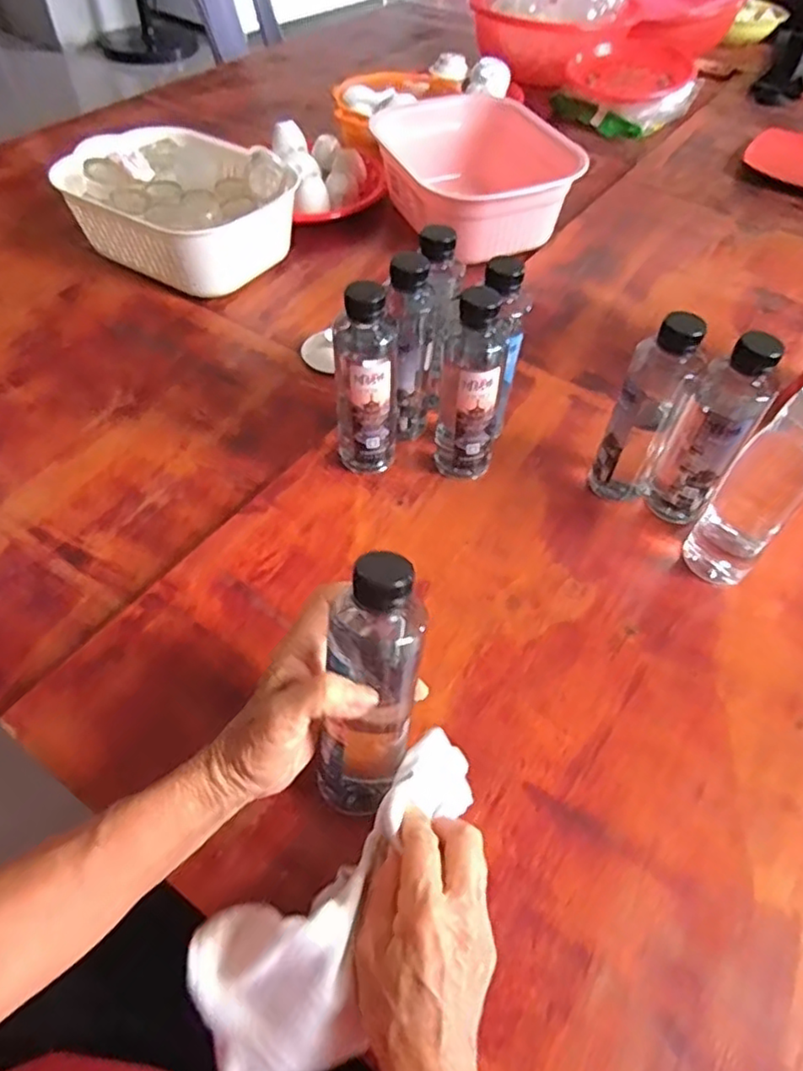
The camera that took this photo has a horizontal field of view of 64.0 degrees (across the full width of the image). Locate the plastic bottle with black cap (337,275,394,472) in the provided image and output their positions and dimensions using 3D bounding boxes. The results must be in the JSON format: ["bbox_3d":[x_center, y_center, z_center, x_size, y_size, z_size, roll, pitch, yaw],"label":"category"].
[{"bbox_3d":[-0.033,-0.127,0.557,0.048,0.176,0.046,-1,52,-2],"label":"plastic bottle with black cap"}]

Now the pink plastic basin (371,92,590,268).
[{"bbox_3d":[0.102,-0.498,0.894,0.211,0.103,0.279,-18,55,-14],"label":"pink plastic basin"}]

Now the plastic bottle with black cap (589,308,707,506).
[{"bbox_3d":[0.207,-0.099,0.544,0.054,0.178,0.047,22,55,15],"label":"plastic bottle with black cap"}]

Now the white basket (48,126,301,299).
[{"bbox_3d":[-0.281,-0.429,0.839,0.278,0.105,0.210,28,57,20],"label":"white basket"}]

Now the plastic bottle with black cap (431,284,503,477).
[{"bbox_3d":[0.058,-0.123,0.553,0.052,0.177,0.048,5,52,3],"label":"plastic bottle with black cap"}]

